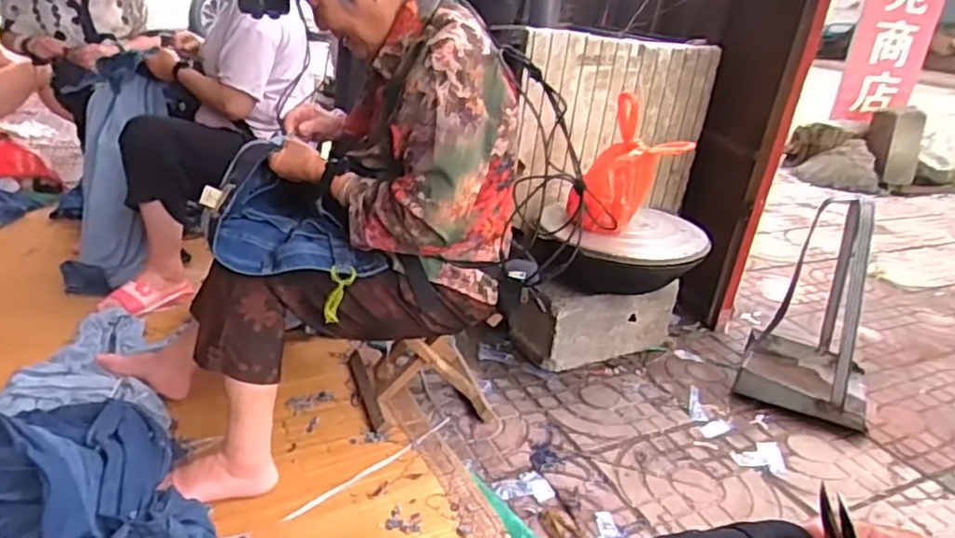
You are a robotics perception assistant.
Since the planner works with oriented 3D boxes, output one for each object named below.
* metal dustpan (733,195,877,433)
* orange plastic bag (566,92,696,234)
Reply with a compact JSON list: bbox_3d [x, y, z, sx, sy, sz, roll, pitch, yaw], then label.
[{"bbox_3d":[0.787,0.077,1.468,0.267,0.490,0.321,18,28,27],"label":"metal dustpan"},{"bbox_3d":[0.320,-0.195,1.374,0.224,0.288,0.147,11,26,14],"label":"orange plastic bag"}]

